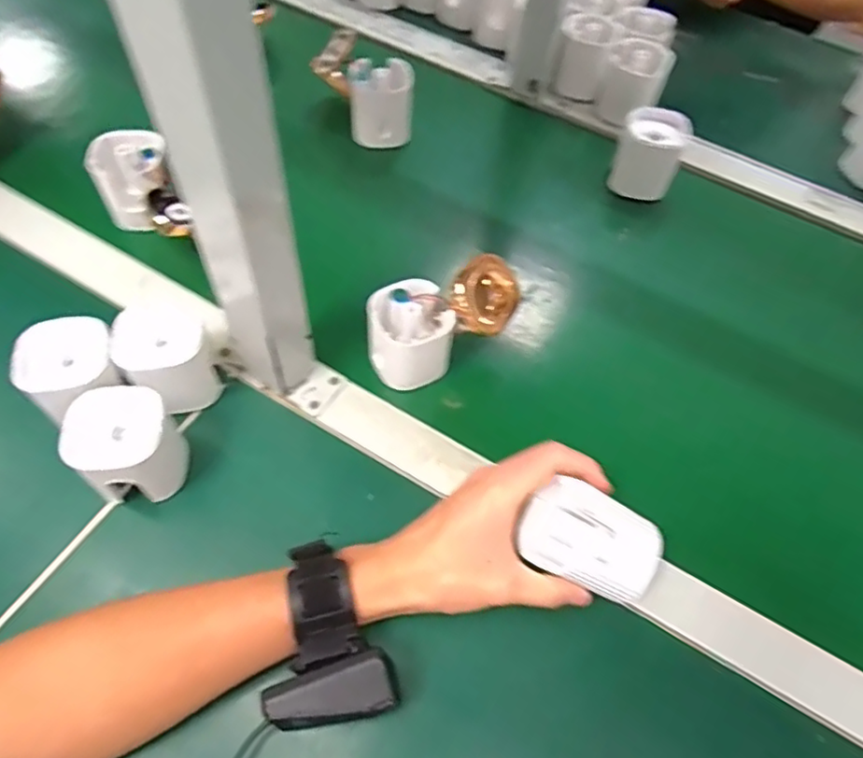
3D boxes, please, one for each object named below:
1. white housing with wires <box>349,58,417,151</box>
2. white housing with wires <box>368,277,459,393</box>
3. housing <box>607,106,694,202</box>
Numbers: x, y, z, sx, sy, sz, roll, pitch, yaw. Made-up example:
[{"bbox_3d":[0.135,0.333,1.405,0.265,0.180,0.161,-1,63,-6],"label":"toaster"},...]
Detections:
[{"bbox_3d":[-0.048,-0.267,0.607,0.062,0.079,0.052,-1,56,-5],"label":"white housing with wires"},{"bbox_3d":[-0.016,-0.032,0.457,0.061,0.060,0.058,-10,58,-9],"label":"white housing with wires"},{"bbox_3d":[0.206,-0.211,0.588,0.064,0.075,0.061,18,57,8],"label":"housing"}]

